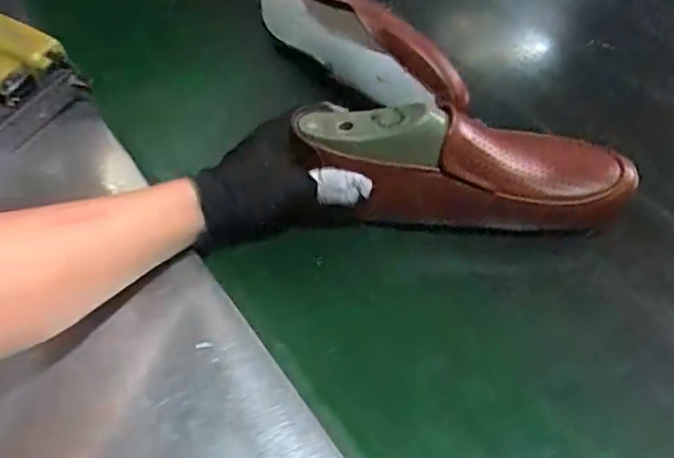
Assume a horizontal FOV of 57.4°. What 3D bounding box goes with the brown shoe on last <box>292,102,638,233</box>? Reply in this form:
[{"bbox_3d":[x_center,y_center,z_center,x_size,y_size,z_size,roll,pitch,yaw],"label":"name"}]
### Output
[{"bbox_3d":[0.102,-0.052,0.501,0.258,0.094,0.077,10,51,-2],"label":"brown shoe on last"}]

